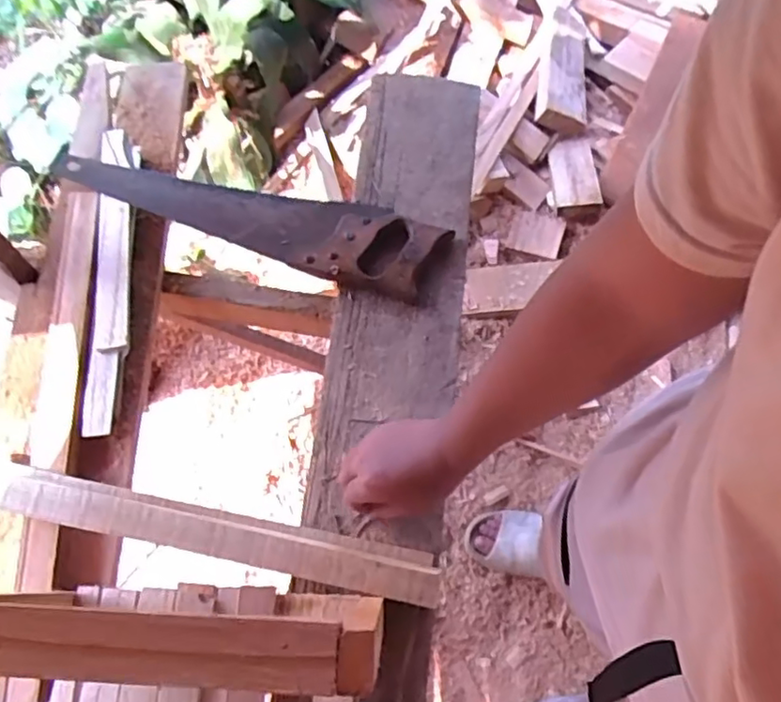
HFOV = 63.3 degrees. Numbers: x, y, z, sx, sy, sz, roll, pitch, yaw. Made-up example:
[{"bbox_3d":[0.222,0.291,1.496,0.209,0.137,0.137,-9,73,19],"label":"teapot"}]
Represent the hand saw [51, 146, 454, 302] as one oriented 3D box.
[{"bbox_3d":[-0.191,-0.181,0.811,0.515,0.027,0.109,18,72,8],"label":"hand saw"}]

